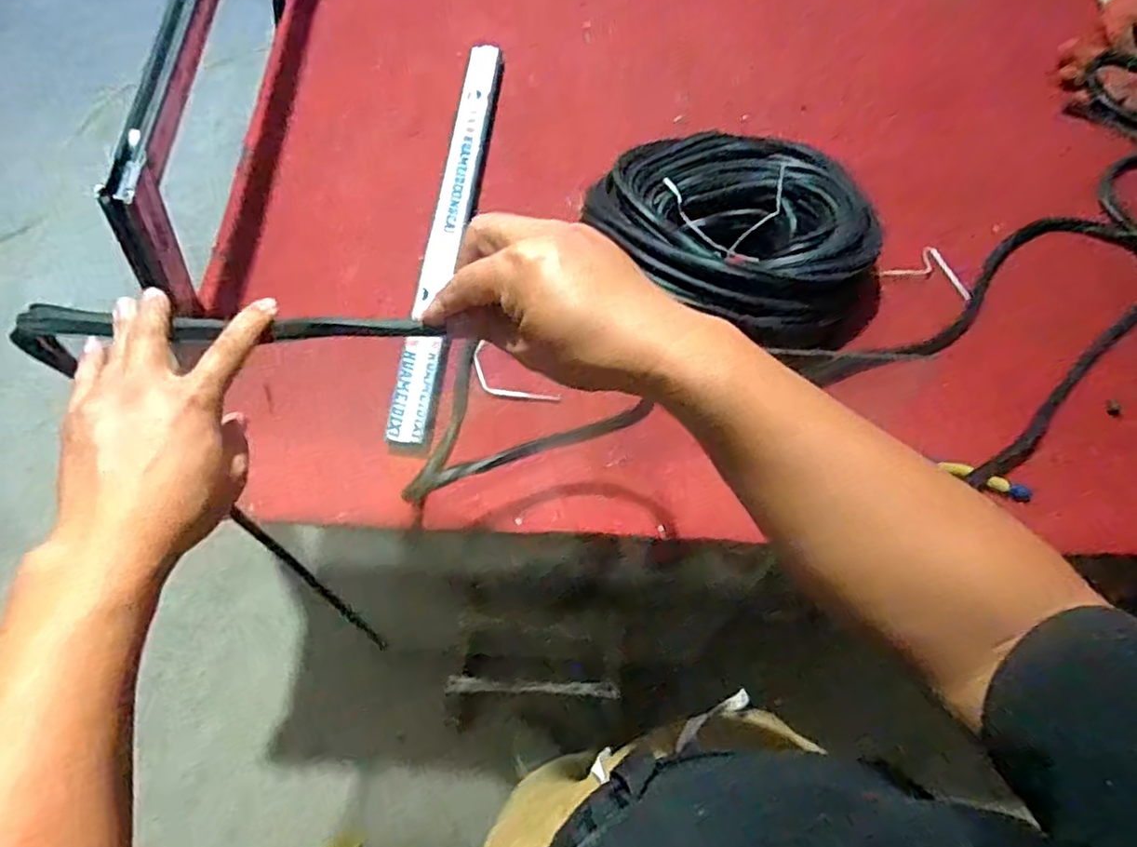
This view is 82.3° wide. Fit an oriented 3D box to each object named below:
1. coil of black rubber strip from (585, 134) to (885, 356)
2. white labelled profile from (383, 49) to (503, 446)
[{"bbox_3d":[0.214,-0.246,0.852,0.284,0.135,0.309,-36,72,-13],"label":"coil of black rubber strip"},{"bbox_3d":[-0.164,-0.284,0.910,0.055,0.033,0.676,5,68,2],"label":"white labelled profile"}]

